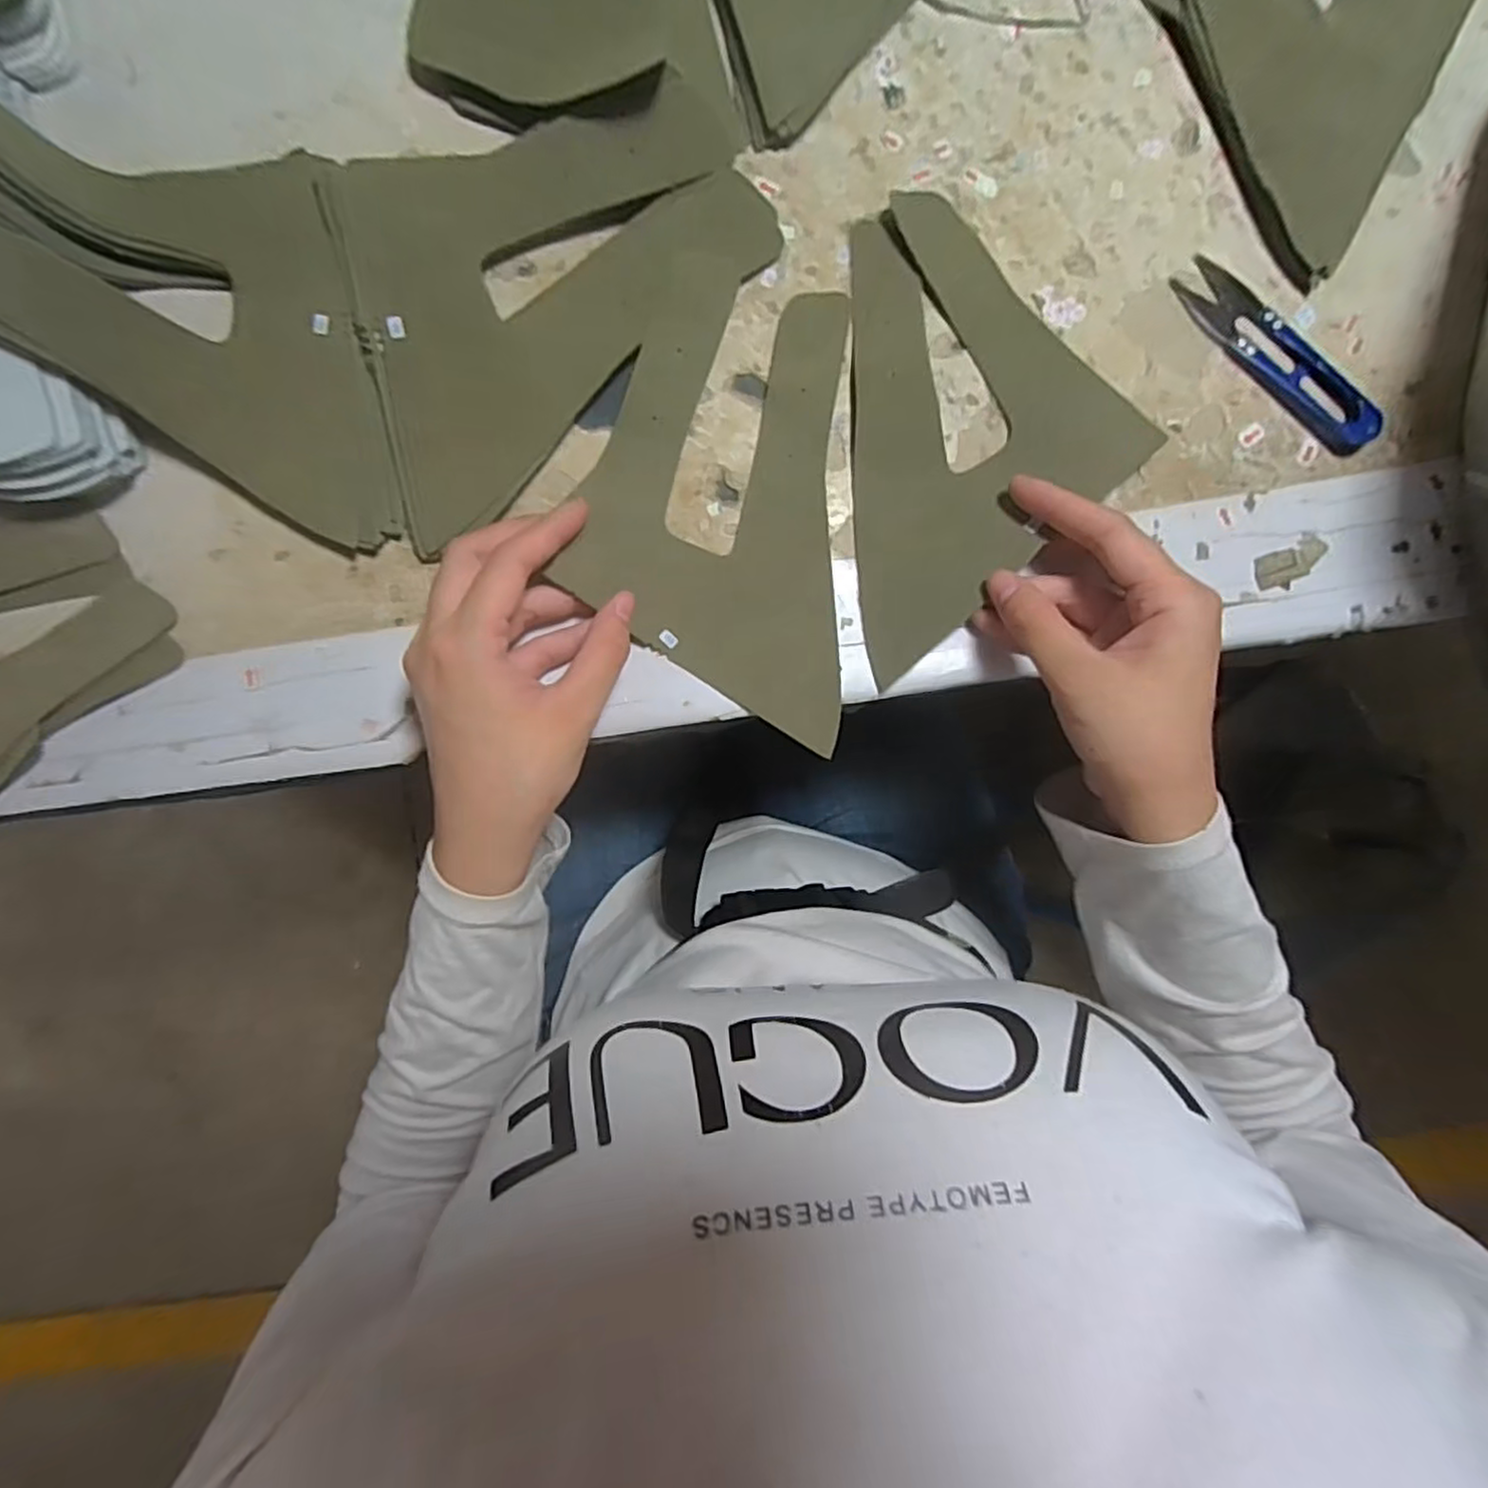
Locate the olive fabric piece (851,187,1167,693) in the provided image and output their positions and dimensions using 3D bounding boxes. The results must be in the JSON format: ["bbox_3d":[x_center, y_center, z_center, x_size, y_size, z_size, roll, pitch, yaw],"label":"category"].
[{"bbox_3d":[0.073,-0.132,0.296,0.151,0.019,0.145,-43,92,2],"label":"olive fabric piece"}]

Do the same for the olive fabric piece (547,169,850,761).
[{"bbox_3d":[0.007,-0.114,0.300,0.128,0.013,0.194,19,92,-6],"label":"olive fabric piece"}]

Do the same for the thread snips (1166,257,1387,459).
[{"bbox_3d":[0.224,-0.163,0.296,0.022,0.011,0.103,-44,92,2],"label":"thread snips"}]

